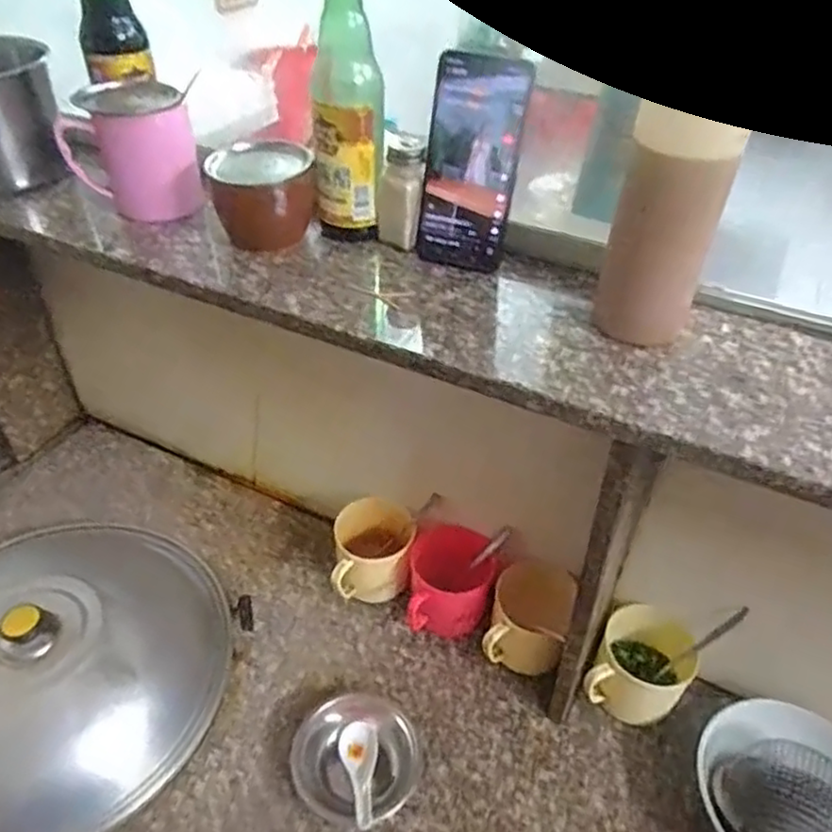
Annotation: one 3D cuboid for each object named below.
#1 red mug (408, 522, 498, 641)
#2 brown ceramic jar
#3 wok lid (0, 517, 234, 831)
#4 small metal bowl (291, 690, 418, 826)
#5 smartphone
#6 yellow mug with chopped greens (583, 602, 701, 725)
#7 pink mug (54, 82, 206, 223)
[{"bbox_3d":[0.042,0.203,0.817,0.094,0.110,0.097,4,42,1],"label":"red mug"},{"bbox_3d":[-0.136,-0.200,0.618,0.089,0.076,0.071,-9,43,-12],"label":"brown ceramic jar"},{"bbox_3d":[-0.398,0.261,0.736,0.363,0.108,0.364,2,42,-1],"label":"wok lid"},{"bbox_3d":[-0.059,0.343,0.692,0.124,0.059,0.108,19,44,17],"label":"small metal bowl"},{"bbox_3d":[0.045,-0.204,0.563,0.075,0.164,0.009,16,29,15],"label":"smartphone"},{"bbox_3d":[0.249,0.278,0.758,0.095,0.090,0.122,21,45,20],"label":"yellow mug with chopped greens"},{"bbox_3d":[-0.267,-0.249,0.641,0.110,0.102,0.097,-16,45,-20],"label":"pink mug"}]

